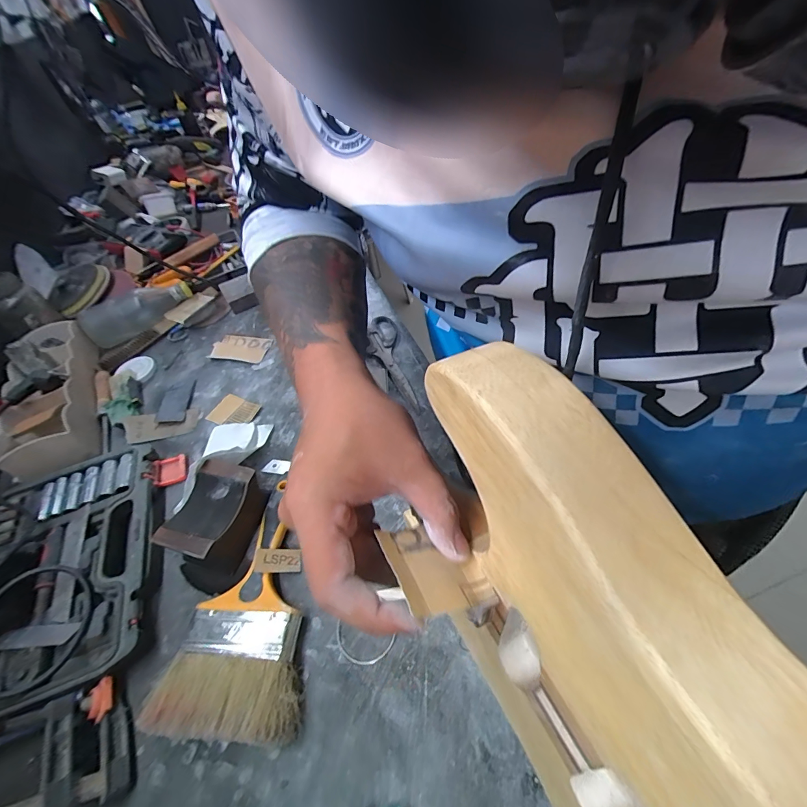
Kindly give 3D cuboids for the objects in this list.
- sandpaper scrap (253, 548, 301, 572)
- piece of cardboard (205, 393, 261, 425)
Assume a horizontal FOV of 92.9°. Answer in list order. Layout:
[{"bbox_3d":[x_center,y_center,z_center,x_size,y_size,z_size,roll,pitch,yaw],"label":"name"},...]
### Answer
[{"bbox_3d":[-0.126,0.157,0.385,0.043,0.007,0.022,11,44,-23],"label":"sandpaper scrap"},{"bbox_3d":[-0.233,0.012,0.530,0.065,0.007,0.048,17,57,21],"label":"piece of cardboard"}]

